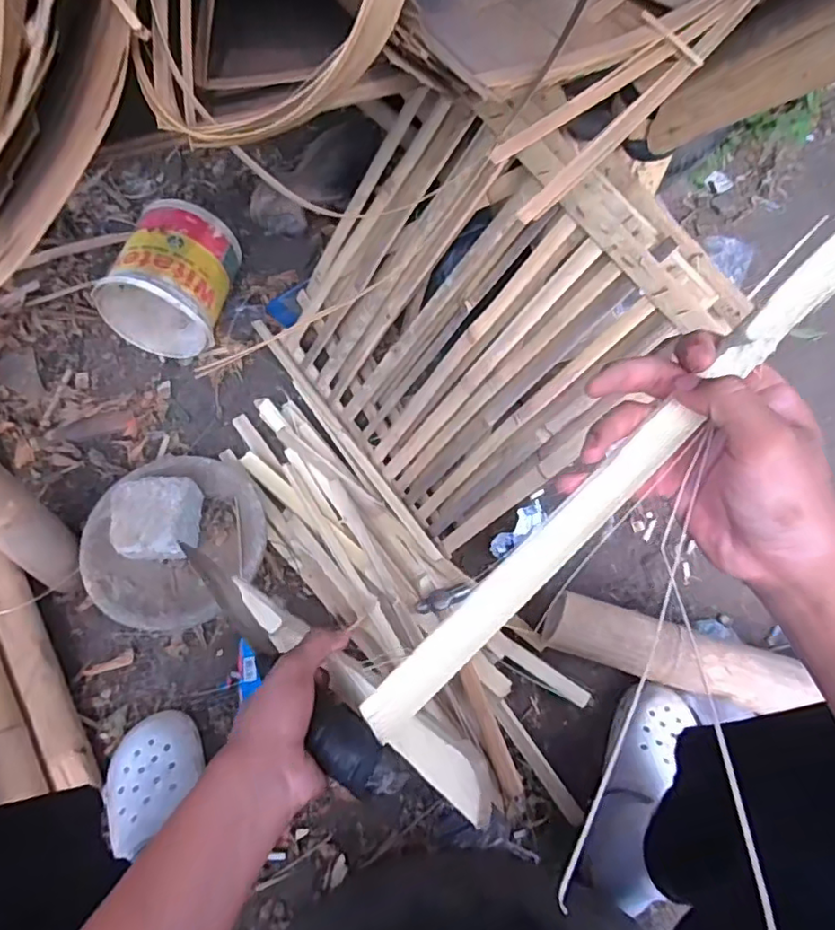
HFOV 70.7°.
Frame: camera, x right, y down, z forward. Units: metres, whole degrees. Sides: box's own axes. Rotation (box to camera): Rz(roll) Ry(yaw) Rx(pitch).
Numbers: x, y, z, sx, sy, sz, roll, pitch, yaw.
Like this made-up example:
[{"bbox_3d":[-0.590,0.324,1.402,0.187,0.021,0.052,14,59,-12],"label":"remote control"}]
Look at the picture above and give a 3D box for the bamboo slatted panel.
[{"bbox_3d":[0.049,-0.202,0.812,0.071,0.525,0.569,-15,58,-48],"label":"bamboo slatted panel"}]

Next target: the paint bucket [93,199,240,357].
[{"bbox_3d":[-0.417,-0.311,0.997,0.184,0.191,0.218,10,60,2],"label":"paint bucket"}]

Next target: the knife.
[{"bbox_3d":[-0.131,0.151,0.508,0.039,0.039,0.360,-38,35,-22],"label":"knife"}]

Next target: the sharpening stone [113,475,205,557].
[{"bbox_3d":[-0.363,0.078,0.818,0.104,0.069,0.107,-3,61,-6],"label":"sharpening stone"}]

